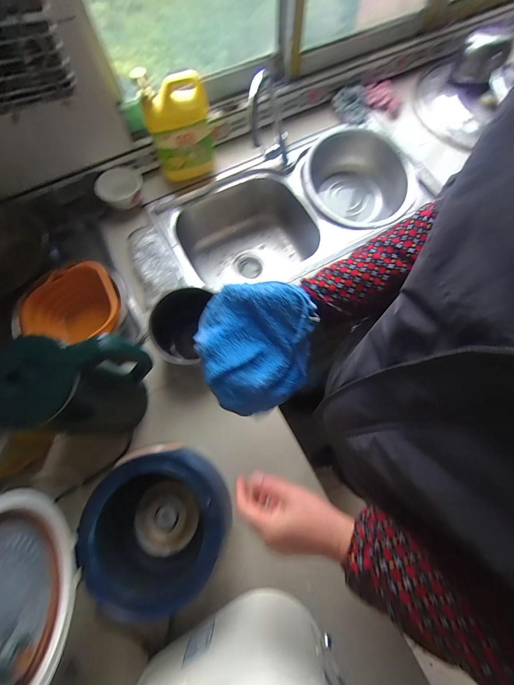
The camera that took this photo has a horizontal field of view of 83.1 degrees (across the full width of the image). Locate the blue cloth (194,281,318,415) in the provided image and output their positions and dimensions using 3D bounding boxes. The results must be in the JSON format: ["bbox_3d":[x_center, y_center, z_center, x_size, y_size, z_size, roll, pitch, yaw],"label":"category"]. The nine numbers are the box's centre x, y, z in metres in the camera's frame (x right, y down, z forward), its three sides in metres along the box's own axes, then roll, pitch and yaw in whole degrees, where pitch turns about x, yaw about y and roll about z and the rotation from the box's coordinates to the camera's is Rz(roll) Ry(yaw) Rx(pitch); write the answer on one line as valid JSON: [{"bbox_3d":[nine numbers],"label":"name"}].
[{"bbox_3d":[0.003,0.004,0.419,0.163,0.084,0.162,-17,72,-5],"label":"blue cloth"}]

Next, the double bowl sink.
[{"bbox_3d":[0.115,-0.353,0.876,0.719,0.212,0.387,-29,74,-9],"label":"double bowl sink"}]

